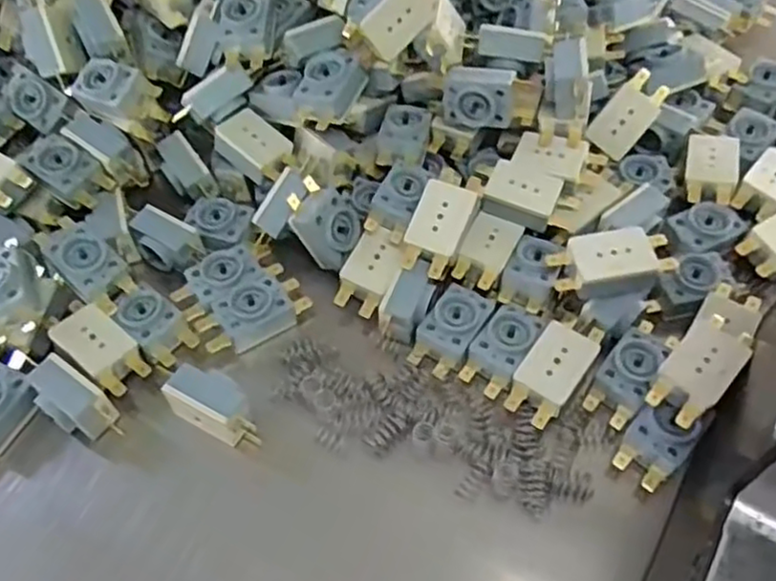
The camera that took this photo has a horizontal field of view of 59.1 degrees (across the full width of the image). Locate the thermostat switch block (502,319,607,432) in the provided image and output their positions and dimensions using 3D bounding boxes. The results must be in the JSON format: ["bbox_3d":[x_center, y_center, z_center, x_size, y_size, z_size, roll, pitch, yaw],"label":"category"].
[{"bbox_3d":[0.081,0.037,0.329,0.026,0.015,0.057,34,65,22],"label":"thermostat switch block"}]

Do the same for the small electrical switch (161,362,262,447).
[{"bbox_3d":[-0.081,0.054,0.325,0.044,0.021,0.024,19,60,15],"label":"small electrical switch"}]

